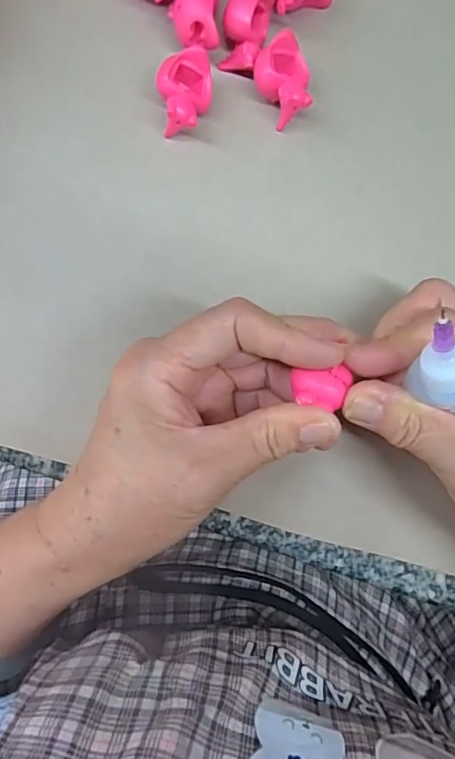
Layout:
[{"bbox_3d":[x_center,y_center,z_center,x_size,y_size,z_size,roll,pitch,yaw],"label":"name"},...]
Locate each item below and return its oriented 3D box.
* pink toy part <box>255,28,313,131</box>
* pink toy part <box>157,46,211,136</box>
[{"bbox_3d":[0.025,-0.138,0.244,0.024,0.020,0.035,0,90,-4],"label":"pink toy part"},{"bbox_3d":[-0.019,-0.130,0.242,0.024,0.019,0.033,0,90,-4],"label":"pink toy part"}]

